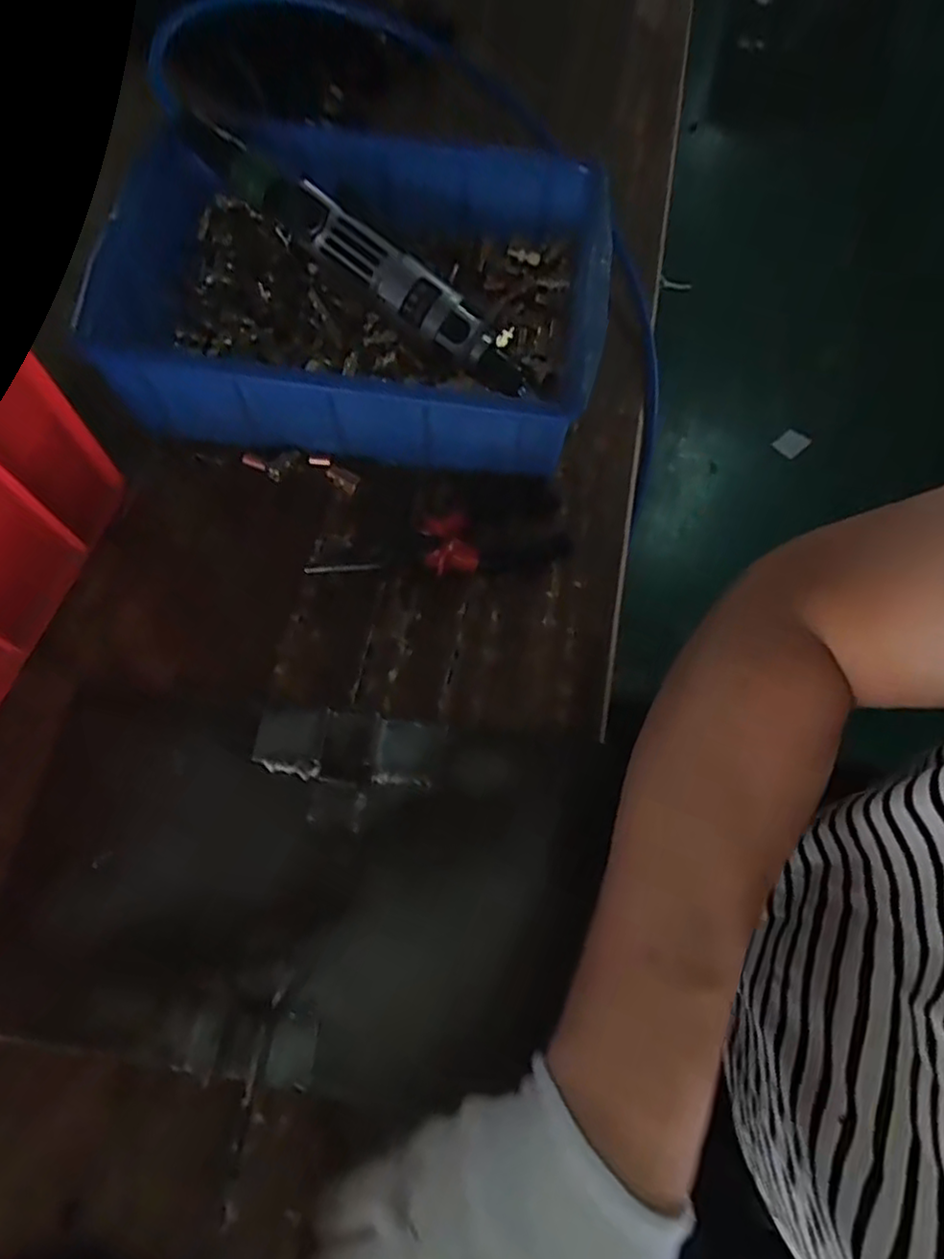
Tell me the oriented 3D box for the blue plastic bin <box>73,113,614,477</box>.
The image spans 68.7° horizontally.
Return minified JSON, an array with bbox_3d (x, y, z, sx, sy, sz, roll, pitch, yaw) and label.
[{"bbox_3d":[-0.074,-0.212,0.444,0.296,0.089,0.196,10,70,2],"label":"blue plastic bin"}]

